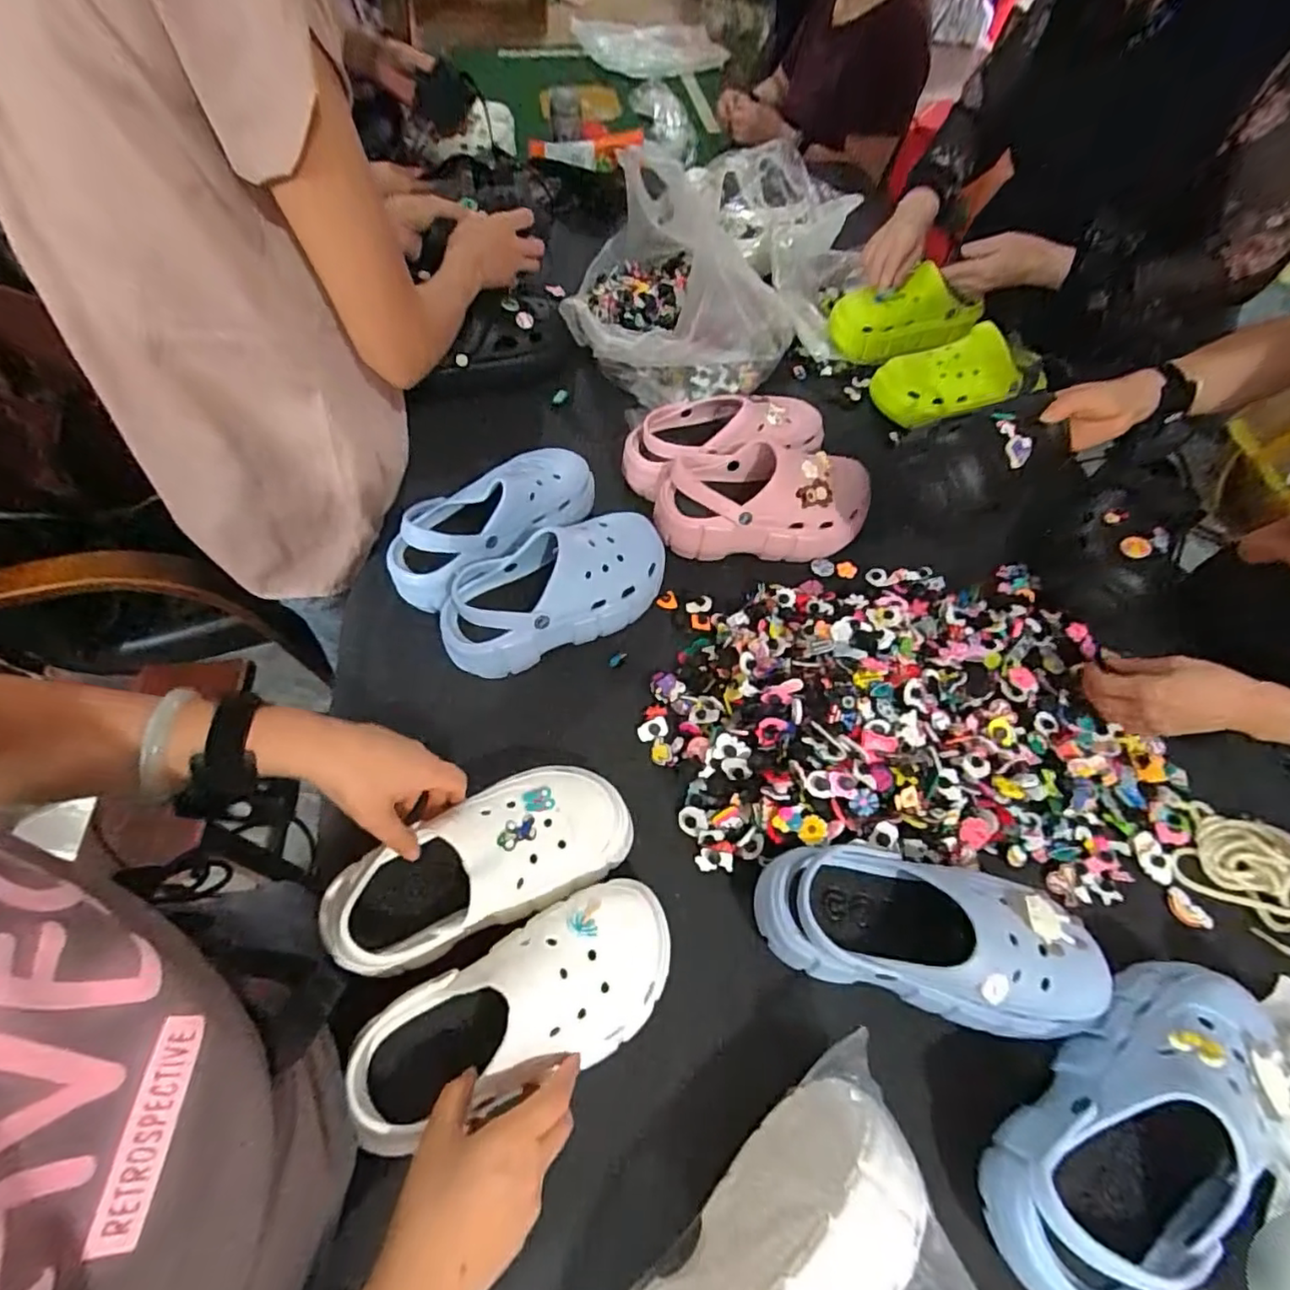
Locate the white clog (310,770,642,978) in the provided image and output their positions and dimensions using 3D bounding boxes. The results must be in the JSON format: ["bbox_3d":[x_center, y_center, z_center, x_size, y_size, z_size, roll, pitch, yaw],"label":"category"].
[{"bbox_3d":[-0.133,0.173,0.496,0.243,0.073,0.103,-22,63,-13],"label":"white clog"}]

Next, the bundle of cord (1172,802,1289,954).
[{"bbox_3d":[0.574,0.217,0.554,0.150,0.026,0.098,28,62,14],"label":"bundle of cord"}]

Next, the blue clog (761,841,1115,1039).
[{"bbox_3d":[0.224,0.227,0.476,0.254,0.085,0.100,13,60,6],"label":"blue clog"}]

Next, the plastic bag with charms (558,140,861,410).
[{"bbox_3d":[0.112,-0.605,0.963,0.413,0.118,0.556,14,60,6],"label":"plastic bag with charms"}]

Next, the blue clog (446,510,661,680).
[{"bbox_3d":[-0.095,-0.063,0.649,0.256,0.079,0.106,-23,63,-15],"label":"blue clog"}]

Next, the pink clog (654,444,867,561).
[{"bbox_3d":[0.143,-0.173,0.727,0.254,0.086,0.117,2,59,-1],"label":"pink clog"}]

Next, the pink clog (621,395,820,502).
[{"bbox_3d":[0.100,-0.264,0.772,0.256,0.083,0.110,-10,60,-8],"label":"pink clog"}]

